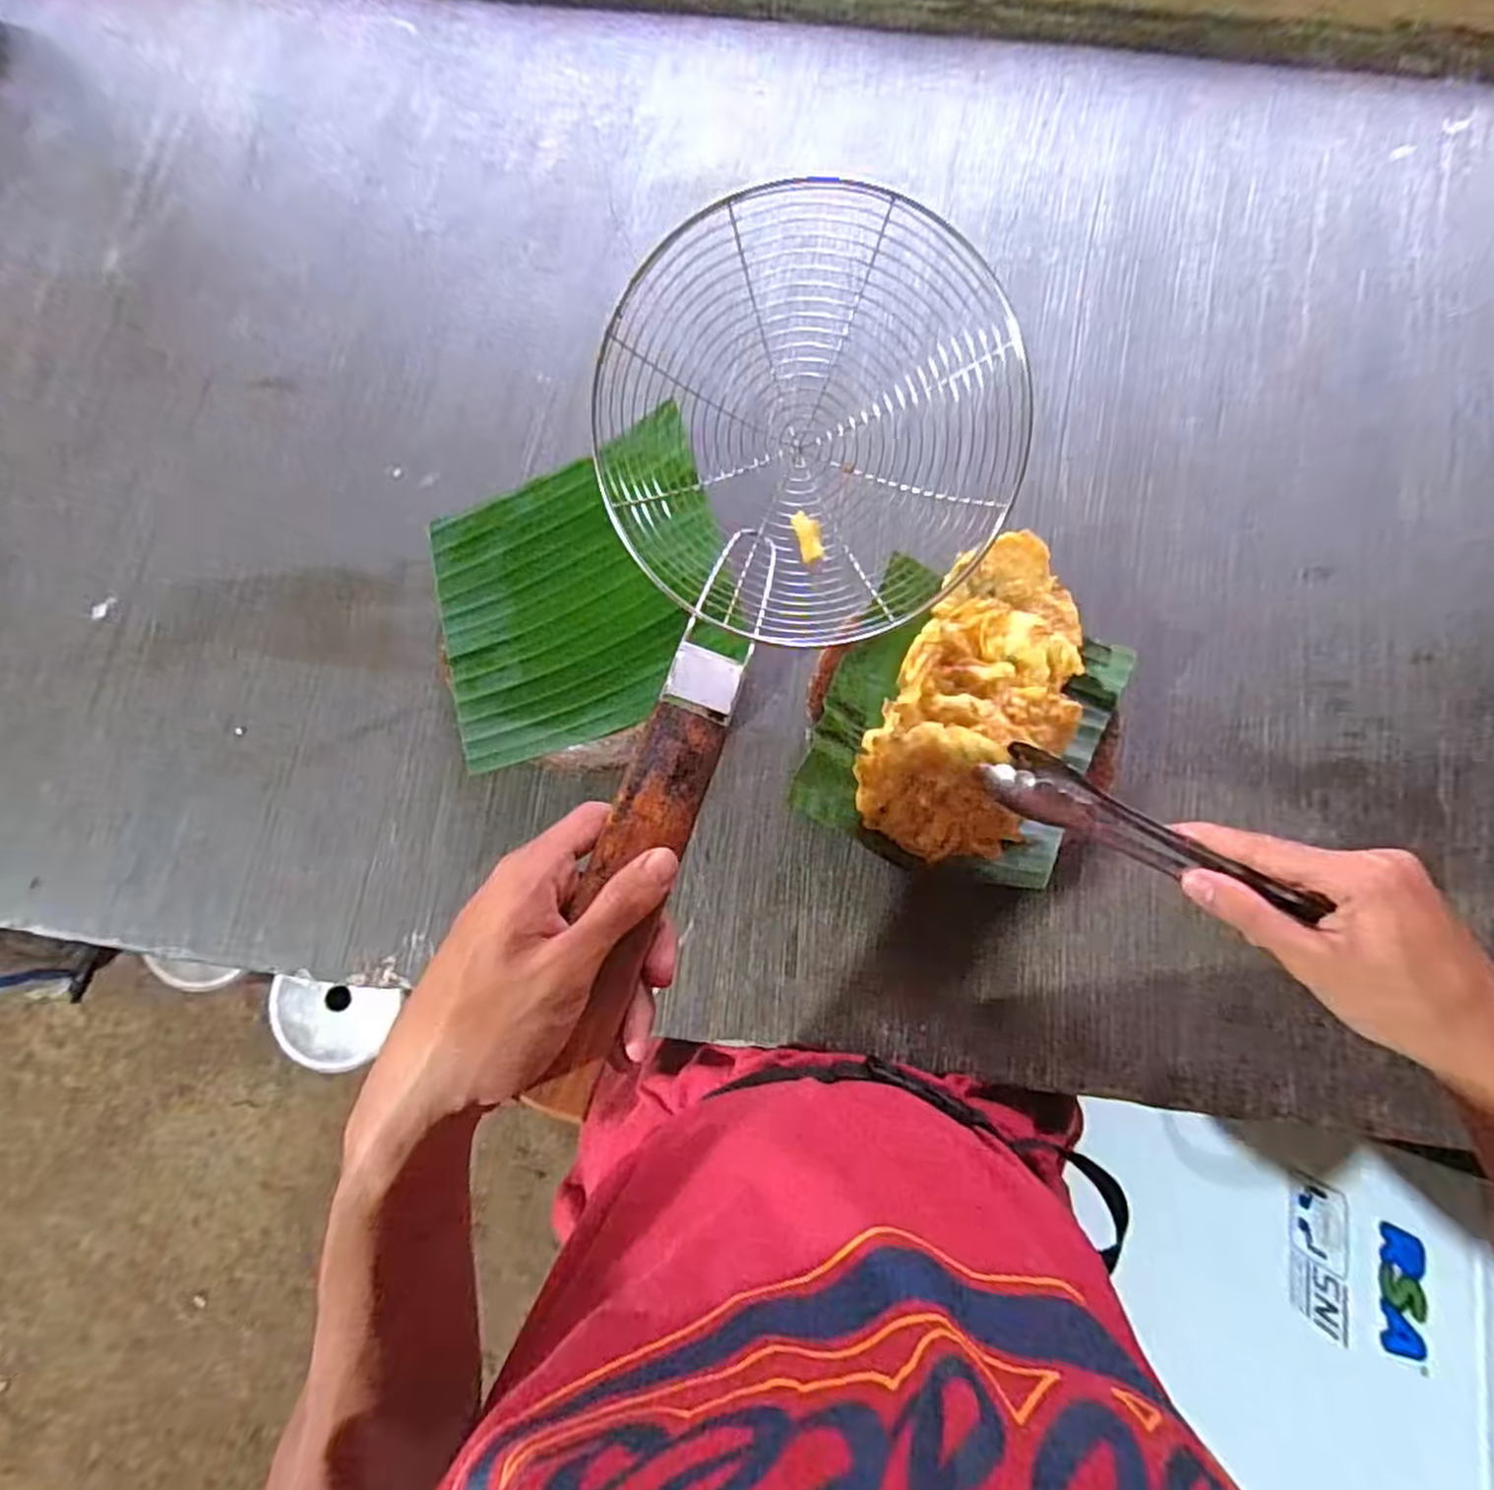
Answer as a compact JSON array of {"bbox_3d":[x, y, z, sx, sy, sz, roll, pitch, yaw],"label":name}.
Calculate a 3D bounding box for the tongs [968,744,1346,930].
[{"bbox_3d":[0.207,0.044,0.391,0.167,0.031,0.035,25,82,9],"label":"tongs"}]

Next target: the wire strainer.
[{"bbox_3d":[0.001,-0.062,0.346,0.184,0.080,0.377,16,81,4],"label":"wire strainer"}]

